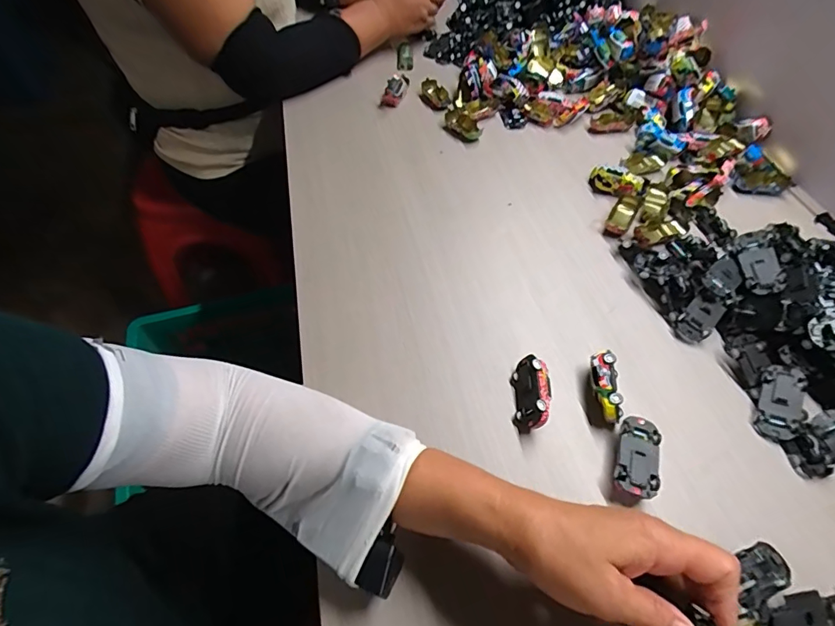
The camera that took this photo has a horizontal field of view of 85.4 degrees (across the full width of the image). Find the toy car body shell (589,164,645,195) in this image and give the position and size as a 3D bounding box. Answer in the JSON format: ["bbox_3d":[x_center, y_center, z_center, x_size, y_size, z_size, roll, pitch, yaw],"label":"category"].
[{"bbox_3d":[0.252,-0.166,0.574,0.064,0.025,0.035,20,57,16],"label":"toy car body shell"}]

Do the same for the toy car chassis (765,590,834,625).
[{"bbox_3d":[0.265,0.206,0.306,0.063,0.007,0.027,-8,54,-4],"label":"toy car chassis"}]

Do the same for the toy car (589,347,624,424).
[{"bbox_3d":[0.164,0.065,0.395,0.023,0.029,0.058,0,54,2],"label":"toy car"}]

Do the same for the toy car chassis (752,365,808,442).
[{"bbox_3d":[0.319,0.079,0.394,0.034,0.011,0.067,19,74,15],"label":"toy car chassis"}]

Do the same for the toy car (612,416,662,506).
[{"bbox_3d":[0.175,0.120,0.362,0.032,0.018,0.071,20,57,16],"label":"toy car"}]

